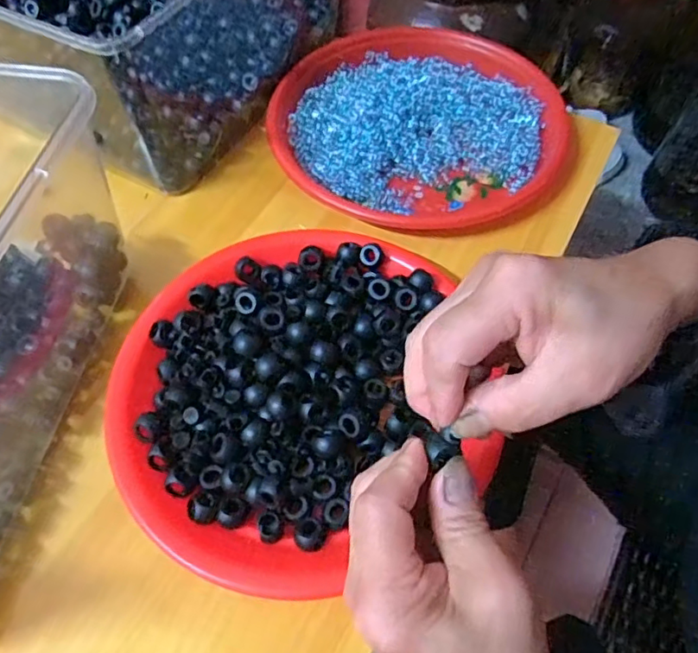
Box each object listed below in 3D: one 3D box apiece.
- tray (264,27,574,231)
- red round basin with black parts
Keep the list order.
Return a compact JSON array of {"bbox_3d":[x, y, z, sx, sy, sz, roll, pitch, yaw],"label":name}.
[{"bbox_3d":[0.055,-0.170,0.469,0.230,0.025,0.237,31,64,19],"label":"tray"},{"bbox_3d":[-0.033,0.036,0.341,0.215,0.041,0.210,-10,59,-5],"label":"red round basin with black parts"}]

